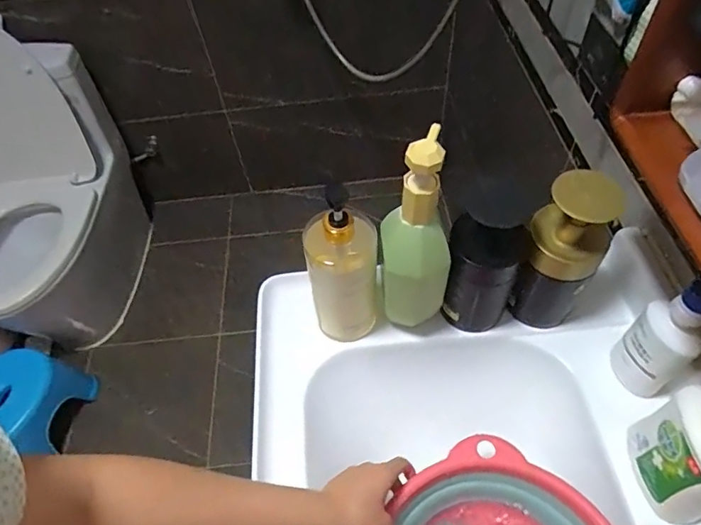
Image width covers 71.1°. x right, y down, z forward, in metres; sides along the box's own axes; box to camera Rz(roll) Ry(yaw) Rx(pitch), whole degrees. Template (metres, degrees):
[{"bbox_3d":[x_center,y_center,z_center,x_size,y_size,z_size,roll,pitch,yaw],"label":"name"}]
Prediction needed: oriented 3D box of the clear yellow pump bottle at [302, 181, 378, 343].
[{"bbox_3d":[-0.012,0.012,0.545,0.083,0.195,0.060,0,54,5],"label":"clear yellow pump bottle"}]

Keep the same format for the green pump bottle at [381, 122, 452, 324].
[{"bbox_3d":[0.062,-0.023,0.510,0.082,0.249,0.065,1,54,6],"label":"green pump bottle"}]

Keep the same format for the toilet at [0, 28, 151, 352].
[{"bbox_3d":[-0.927,-0.182,1.388,0.429,0.707,0.732,-1,54,4],"label":"toilet"}]

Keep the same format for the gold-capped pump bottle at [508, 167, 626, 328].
[{"bbox_3d":[0.232,-0.004,0.541,0.071,0.195,0.074,26,60,22],"label":"gold-capped pump bottle"}]

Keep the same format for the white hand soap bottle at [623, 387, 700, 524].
[{"bbox_3d":[0.308,0.166,0.435,0.050,0.164,0.095,-12,54,-4],"label":"white hand soap bottle"}]

